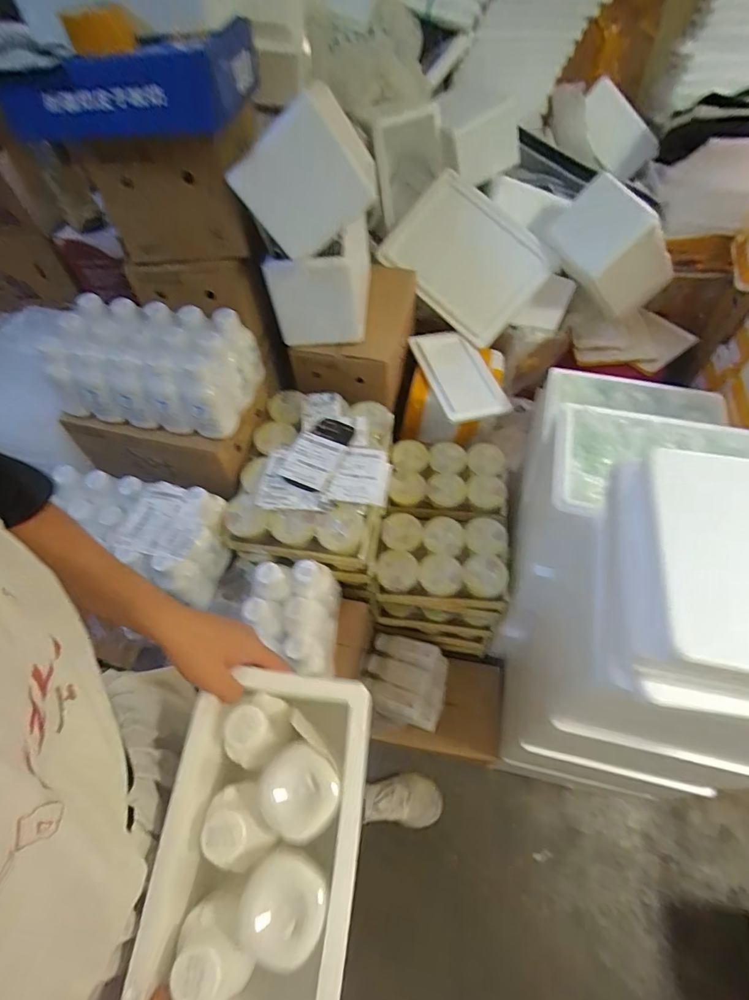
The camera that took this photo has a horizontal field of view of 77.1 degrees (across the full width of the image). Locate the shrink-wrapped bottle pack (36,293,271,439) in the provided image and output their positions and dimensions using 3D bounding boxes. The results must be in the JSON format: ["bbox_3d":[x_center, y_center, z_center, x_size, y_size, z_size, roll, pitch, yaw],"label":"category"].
[{"bbox_3d":[-0.415,-0.251,0.887,0.334,0.145,0.190,8,58,9],"label":"shrink-wrapped bottle pack"}]

